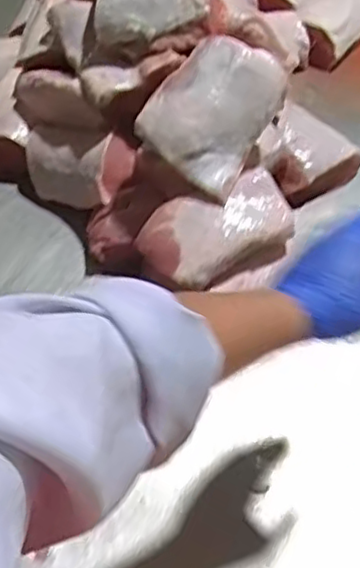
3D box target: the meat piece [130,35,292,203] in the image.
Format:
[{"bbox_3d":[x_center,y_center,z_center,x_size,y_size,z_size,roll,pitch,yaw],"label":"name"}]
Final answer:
[{"bbox_3d":[0.039,-0.200,0.797,0.130,0.065,0.168,36,88,-10],"label":"meat piece"}]

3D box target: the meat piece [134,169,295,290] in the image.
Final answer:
[{"bbox_3d":[0.043,-0.063,0.784,0.169,0.057,0.100,-19,54,-15],"label":"meat piece"}]

